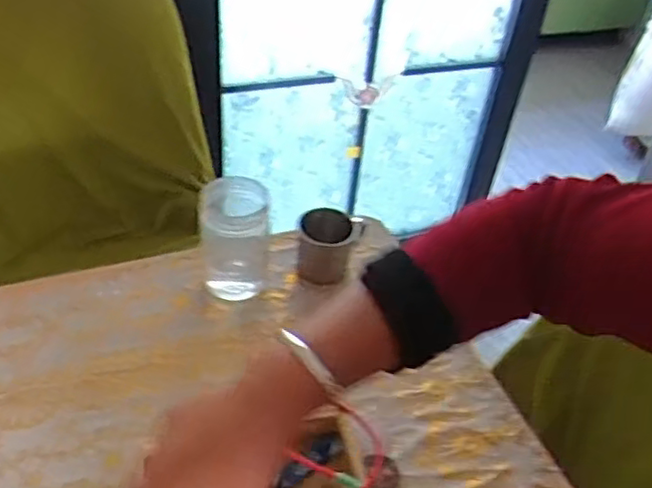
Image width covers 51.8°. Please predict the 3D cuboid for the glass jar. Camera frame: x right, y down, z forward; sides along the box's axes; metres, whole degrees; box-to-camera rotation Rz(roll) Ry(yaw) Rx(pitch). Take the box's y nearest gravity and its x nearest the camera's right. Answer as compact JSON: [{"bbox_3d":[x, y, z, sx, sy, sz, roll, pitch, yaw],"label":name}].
[{"bbox_3d":[-0.108,-0.007,0.815,0.081,0.125,0.090,-1,42,-9],"label":"glass jar"}]

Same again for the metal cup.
[{"bbox_3d":[0.001,0.002,0.854,0.073,0.083,0.067,4,42,-3],"label":"metal cup"}]

